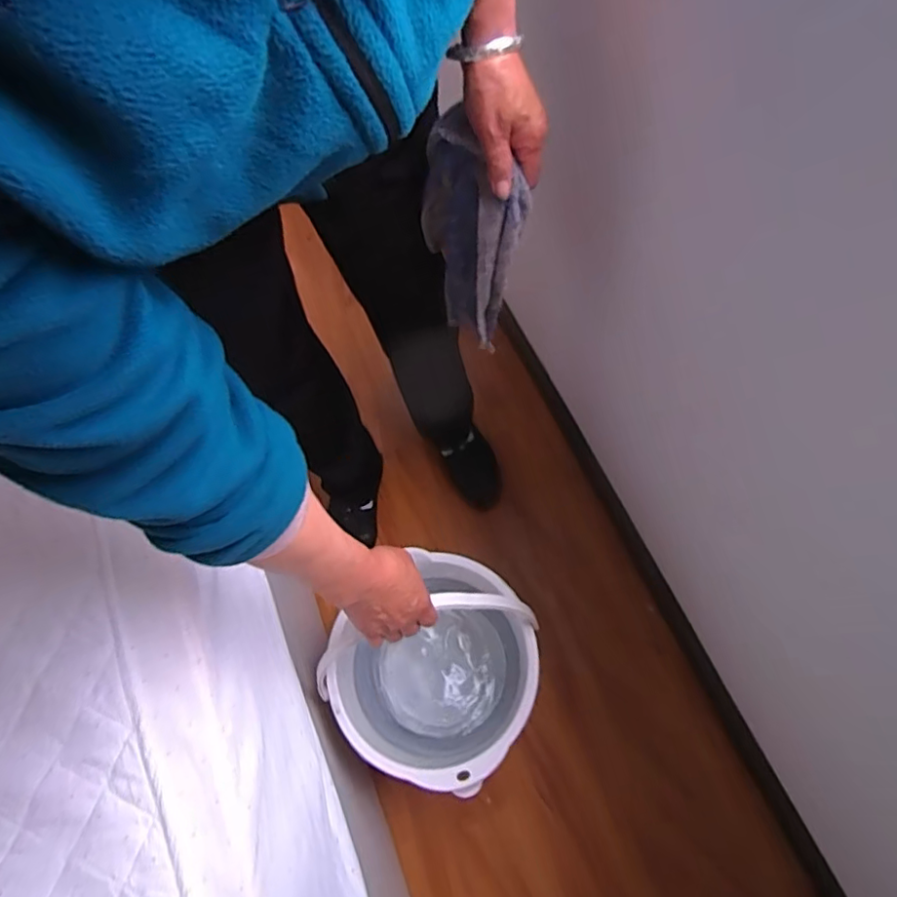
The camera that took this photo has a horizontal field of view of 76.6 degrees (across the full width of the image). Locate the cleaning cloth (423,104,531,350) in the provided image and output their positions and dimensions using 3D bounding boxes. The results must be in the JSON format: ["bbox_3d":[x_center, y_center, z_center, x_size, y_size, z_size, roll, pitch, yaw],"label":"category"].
[{"bbox_3d":[0.027,-0.215,0.585,0.059,0.247,0.111,-27,66,-9],"label":"cleaning cloth"}]

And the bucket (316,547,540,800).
[{"bbox_3d":[-0.012,0.309,0.798,0.248,0.211,0.254,-1,65,3],"label":"bucket"}]

